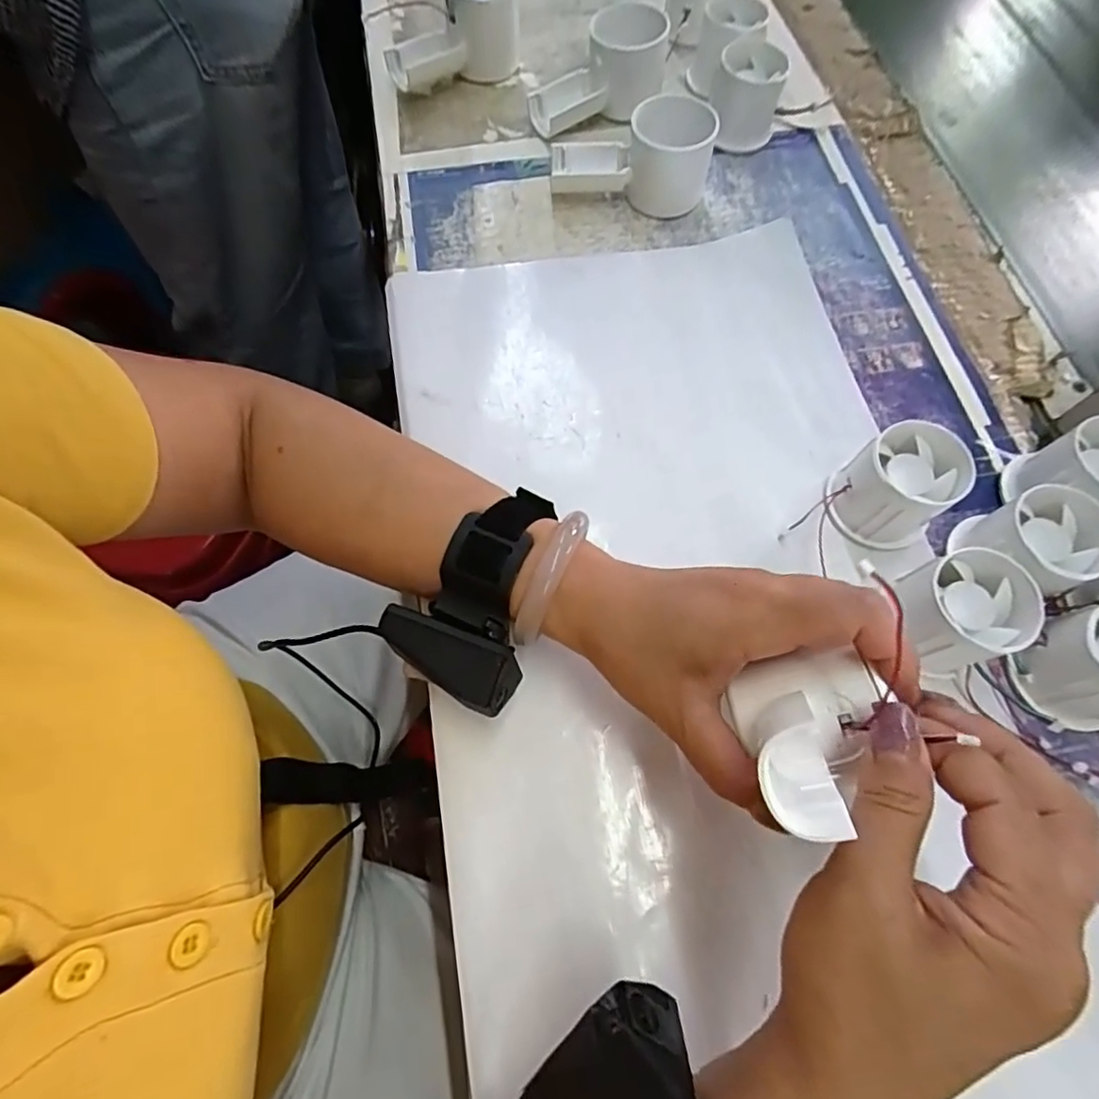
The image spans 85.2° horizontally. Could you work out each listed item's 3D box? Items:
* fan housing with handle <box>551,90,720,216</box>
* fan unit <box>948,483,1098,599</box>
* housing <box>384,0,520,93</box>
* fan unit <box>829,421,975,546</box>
[{"bbox_3d":[0.059,-0.288,0.434,0.114,0.055,0.058,14,68,5],"label":"fan housing with handle"},{"bbox_3d":[0.255,-0.003,0.315,0.052,0.042,0.052,-32,71,-13],"label":"fan unit"},{"bbox_3d":[-0.075,-0.412,0.482,0.107,0.064,0.057,-40,73,-16],"label":"housing"},{"bbox_3d":[0.191,-0.033,0.330,0.058,0.049,0.052,-32,71,-13],"label":"fan unit"}]

